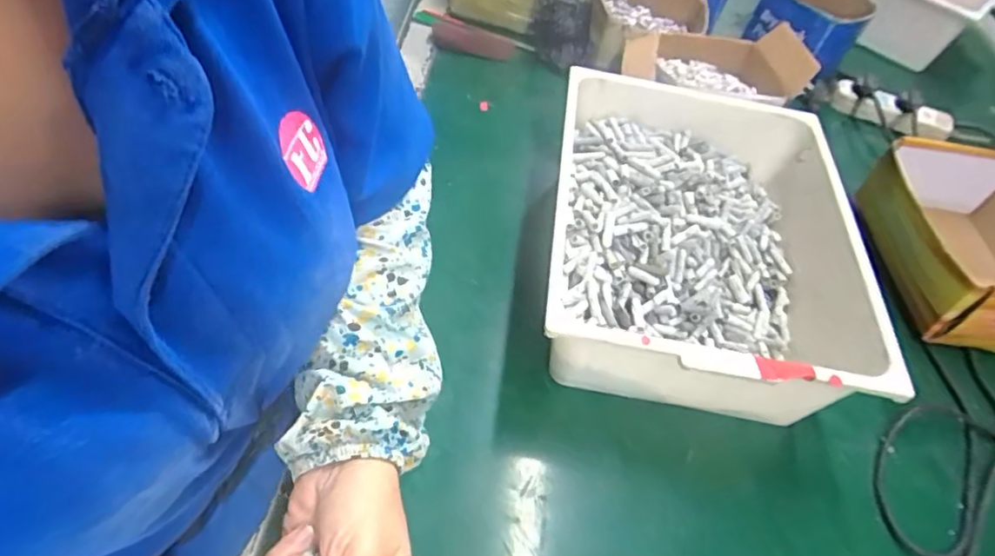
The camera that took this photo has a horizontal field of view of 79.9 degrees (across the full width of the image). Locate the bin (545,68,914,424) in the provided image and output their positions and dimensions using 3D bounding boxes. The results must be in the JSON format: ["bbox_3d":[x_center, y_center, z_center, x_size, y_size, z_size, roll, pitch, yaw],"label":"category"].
[{"bbox_3d":[0.193,-0.054,0.614,0.283,0.120,0.422,10,50,0],"label":"bin"}]

